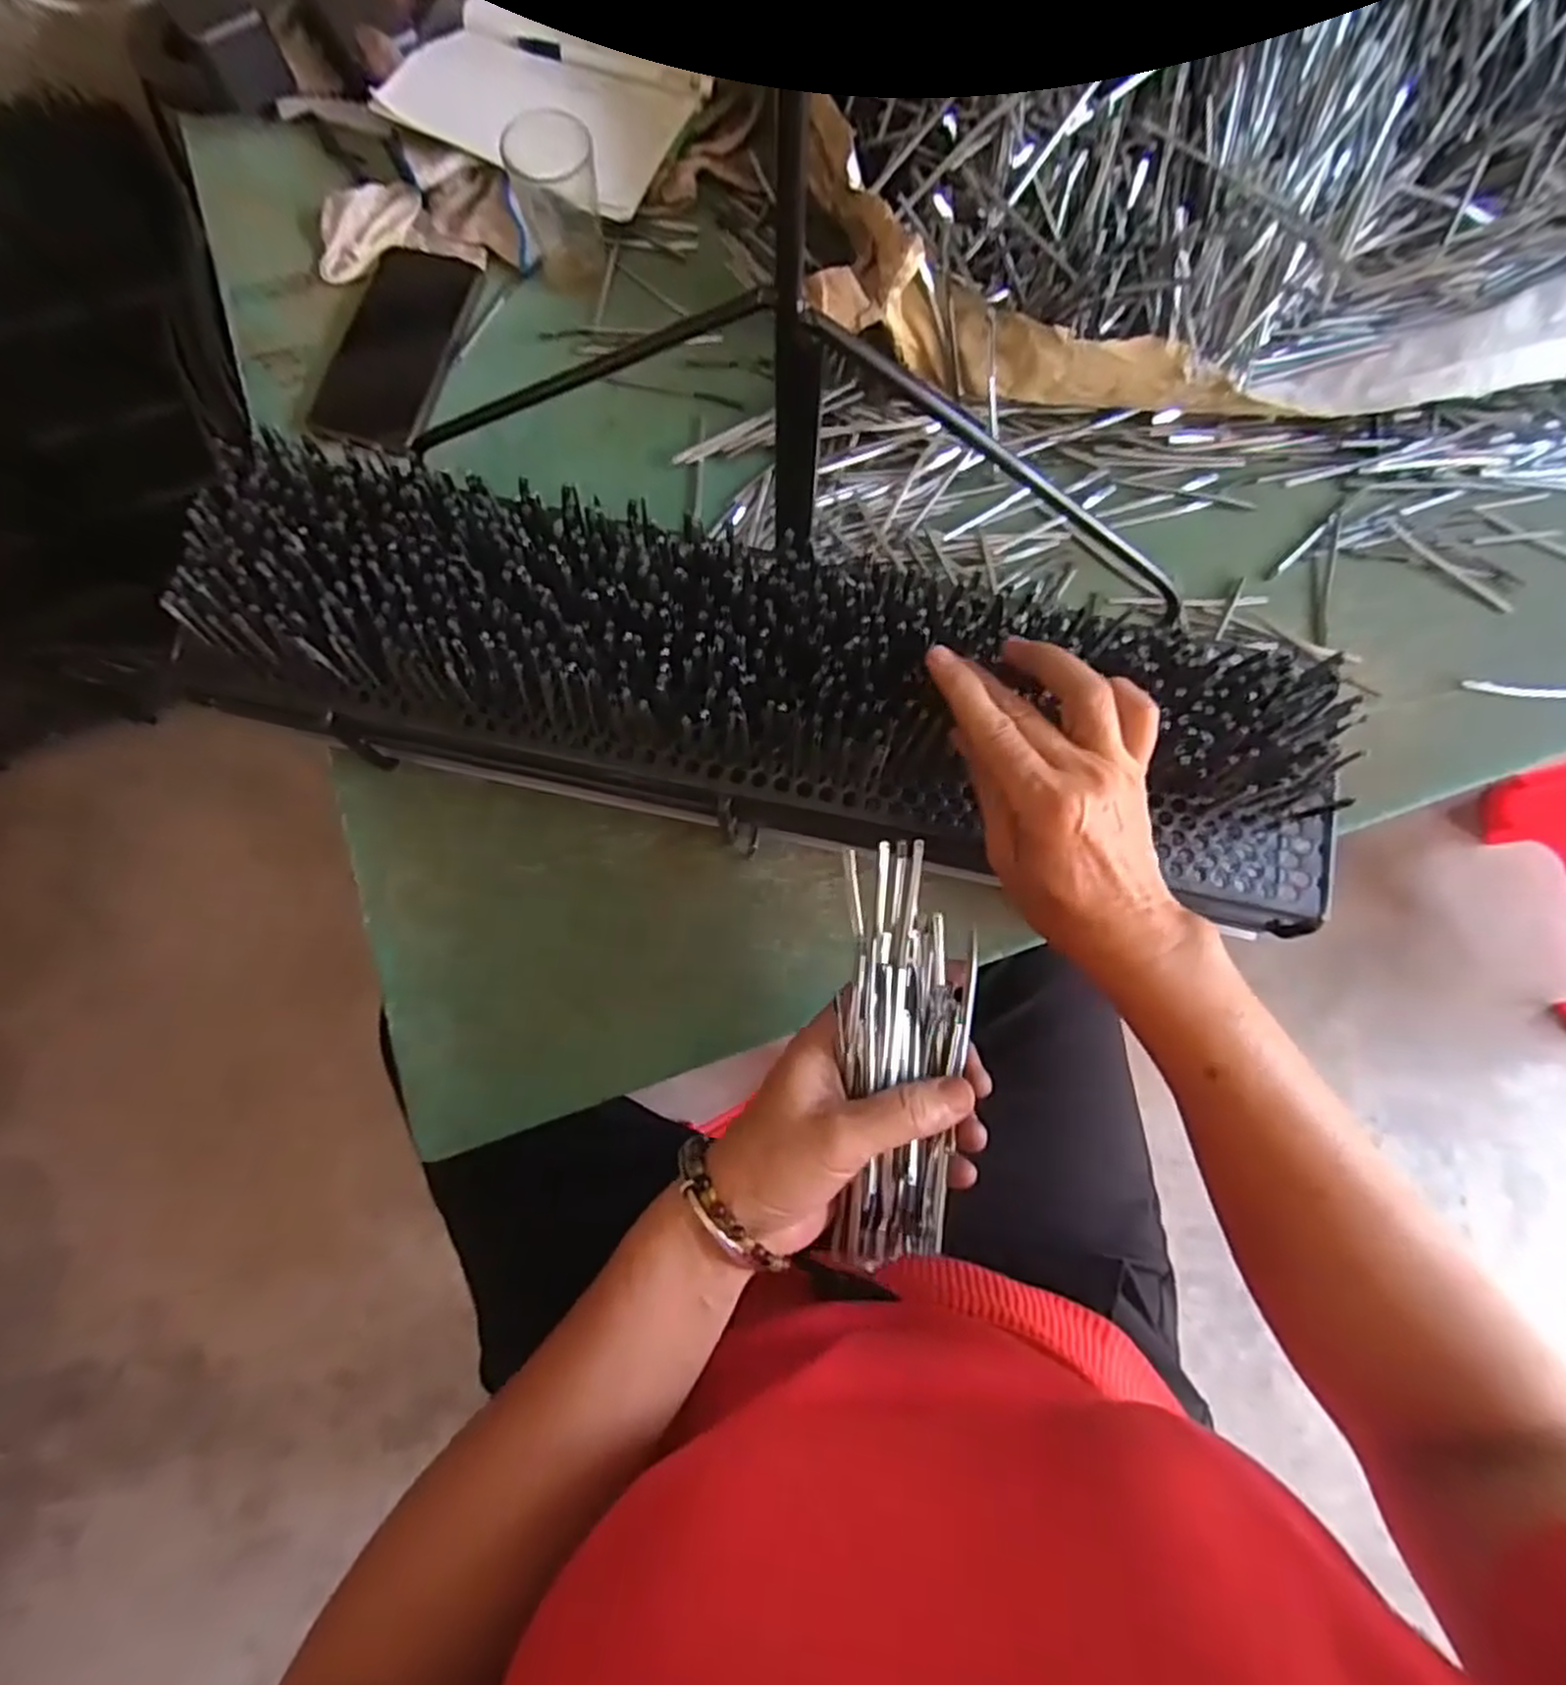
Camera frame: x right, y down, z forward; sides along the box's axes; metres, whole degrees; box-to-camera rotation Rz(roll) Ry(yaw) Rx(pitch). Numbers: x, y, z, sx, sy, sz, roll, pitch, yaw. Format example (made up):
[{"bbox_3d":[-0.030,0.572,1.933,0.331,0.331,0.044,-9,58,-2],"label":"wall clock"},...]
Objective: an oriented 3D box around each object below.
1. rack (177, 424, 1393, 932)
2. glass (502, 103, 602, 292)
[{"bbox_3d":[-0.008,-0.080,0.395,0.580,0.079,0.135,11,77,2],"label":"rack"},{"bbox_3d":[-0.156,-0.445,0.528,0.061,0.081,0.053,1,77,0],"label":"glass"}]

